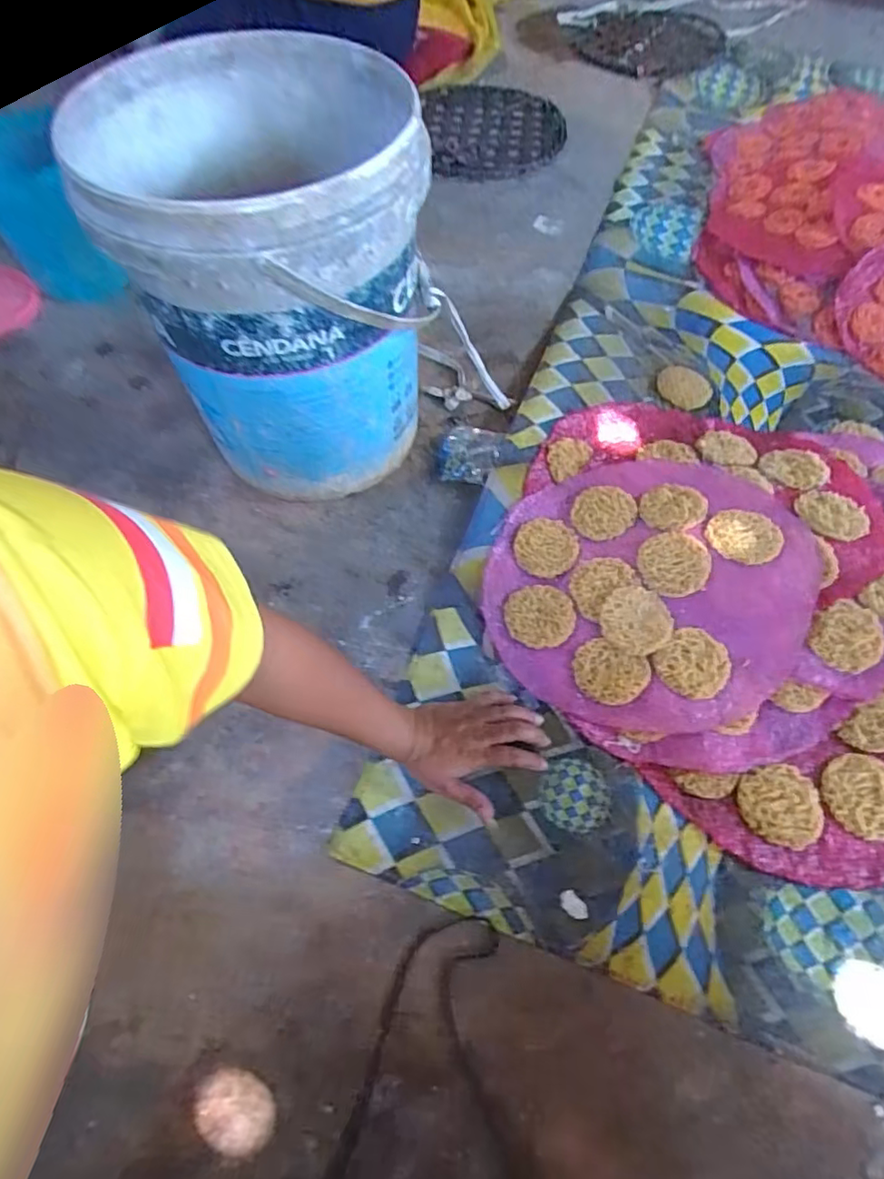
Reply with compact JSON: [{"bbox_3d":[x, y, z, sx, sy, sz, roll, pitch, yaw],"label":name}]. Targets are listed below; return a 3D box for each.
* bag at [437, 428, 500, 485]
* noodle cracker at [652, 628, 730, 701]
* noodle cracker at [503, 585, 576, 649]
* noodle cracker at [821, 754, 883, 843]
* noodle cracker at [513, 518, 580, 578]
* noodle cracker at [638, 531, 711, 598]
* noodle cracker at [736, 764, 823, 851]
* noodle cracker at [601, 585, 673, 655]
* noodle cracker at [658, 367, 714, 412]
[{"bbox_3d":[0.034,-0.178,0.777,0.077,0.016,0.092,9,61,5],"label":"bag"},{"bbox_3d":[0.263,0.079,0.621,0.074,0.011,0.067,-40,68,-20],"label":"noodle cracker"},{"bbox_3d":[0.108,0.028,0.659,0.077,0.005,0.074,1,61,1],"label":"noodle cracker"},{"bbox_3d":[0.409,0.199,0.571,0.074,0.006,0.077,0,61,0],"label":"noodle cracker"},{"bbox_3d":[0.124,-0.051,0.702,0.072,0.006,0.077,0,61,0],"label":"noodle cracker"},{"bbox_3d":[0.258,-0.031,0.659,0.072,0.012,0.075,-5,63,-2],"label":"noodle cracker"},{"bbox_3d":[0.326,0.207,0.570,0.078,0.004,0.074,0,61,0],"label":"noodle cracker"},{"bbox_3d":[0.210,0.033,0.644,0.073,0.011,0.075,0,61,0],"label":"noodle cracker"},{"bbox_3d":[0.346,-0.291,0.847,0.076,0.010,0.077,0,61,0],"label":"noodle cracker"}]

